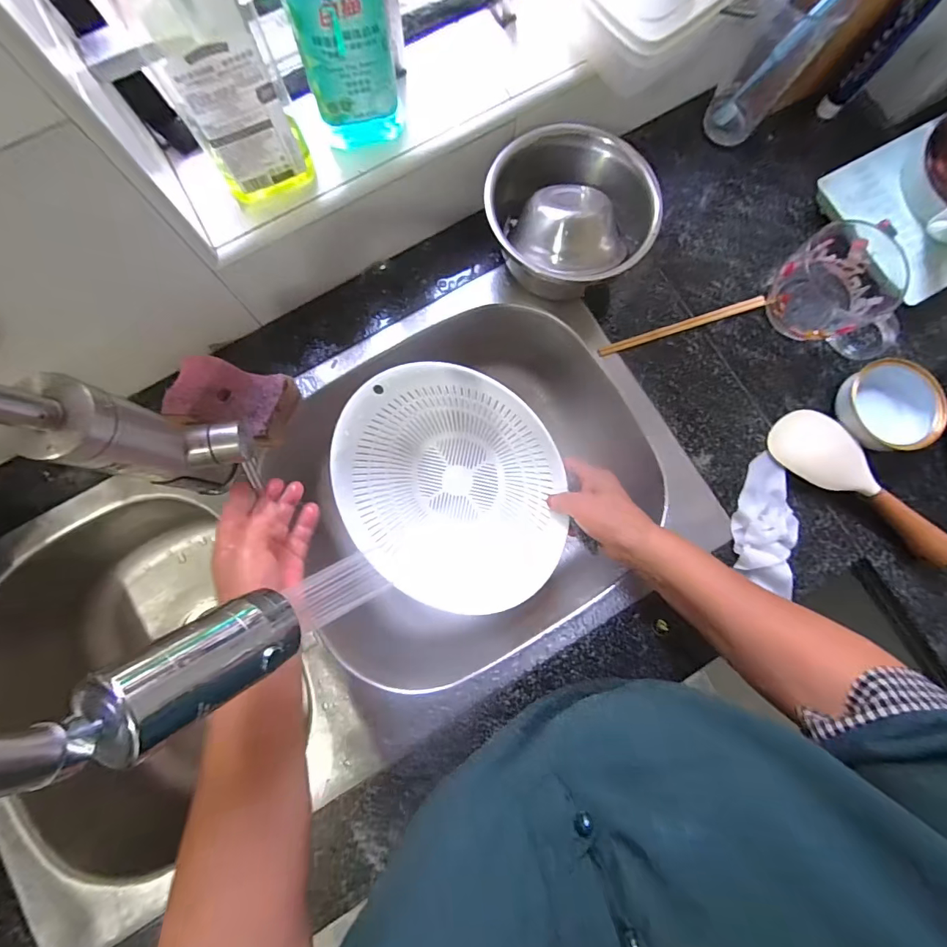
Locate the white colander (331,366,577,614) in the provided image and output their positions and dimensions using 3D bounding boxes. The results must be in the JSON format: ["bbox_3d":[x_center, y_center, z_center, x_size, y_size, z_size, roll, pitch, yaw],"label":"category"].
[{"bbox_3d":[-0.022,0.012,0.519,0.279,0.109,0.241,29,101,0],"label":"white colander"}]

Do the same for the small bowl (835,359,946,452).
[{"bbox_3d":[0.450,-0.071,0.484,0.094,0.046,0.096,0,80,-1],"label":"small bowl"}]

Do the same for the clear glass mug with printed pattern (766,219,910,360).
[{"bbox_3d":[0.400,-0.193,0.487,0.117,0.074,0.129,-44,83,-7],"label":"clear glass mug with printed pattern"}]

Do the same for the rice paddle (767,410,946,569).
[{"bbox_3d":[0.425,0.013,0.476,0.218,0.027,0.060,42,82,6],"label":"rice paddle"}]

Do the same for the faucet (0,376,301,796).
[{"bbox_3d":[-0.195,0.036,0.281,0.073,0.355,0.217,-35,84,-6],"label":"faucet"}]

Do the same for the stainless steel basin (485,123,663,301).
[{"bbox_3d":[0.100,-0.266,0.479,0.168,0.105,0.137,9,80,1],"label":"stainless steel basin"}]

